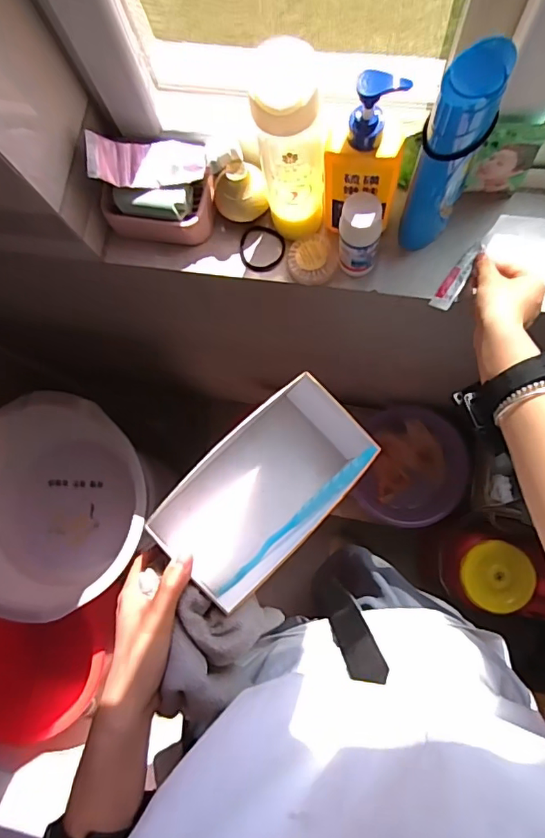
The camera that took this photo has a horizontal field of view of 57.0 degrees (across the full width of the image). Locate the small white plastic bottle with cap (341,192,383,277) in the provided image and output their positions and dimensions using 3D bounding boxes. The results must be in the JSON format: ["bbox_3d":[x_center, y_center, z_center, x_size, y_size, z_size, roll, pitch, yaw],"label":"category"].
[{"bbox_3d":[0.090,-0.184,0.515,0.041,0.105,0.036,6,83,7],"label":"small white plastic bottle with cap"}]

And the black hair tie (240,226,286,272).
[{"bbox_3d":[-0.011,-0.198,0.582,0.053,0.006,0.055,-1,82,6],"label":"black hair tie"}]

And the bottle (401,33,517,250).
[{"bbox_3d":[0.156,-0.228,0.453,0.045,0.206,0.064,34,87,9],"label":"bottle"}]

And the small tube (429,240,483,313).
[{"bbox_3d":[0.198,-0.154,0.539,0.020,0.012,0.079,31,93,9],"label":"small tube"}]

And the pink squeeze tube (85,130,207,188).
[{"bbox_3d":[-0.130,-0.273,0.528,0.117,0.032,0.051,-2,82,-8],"label":"pink squeeze tube"}]

